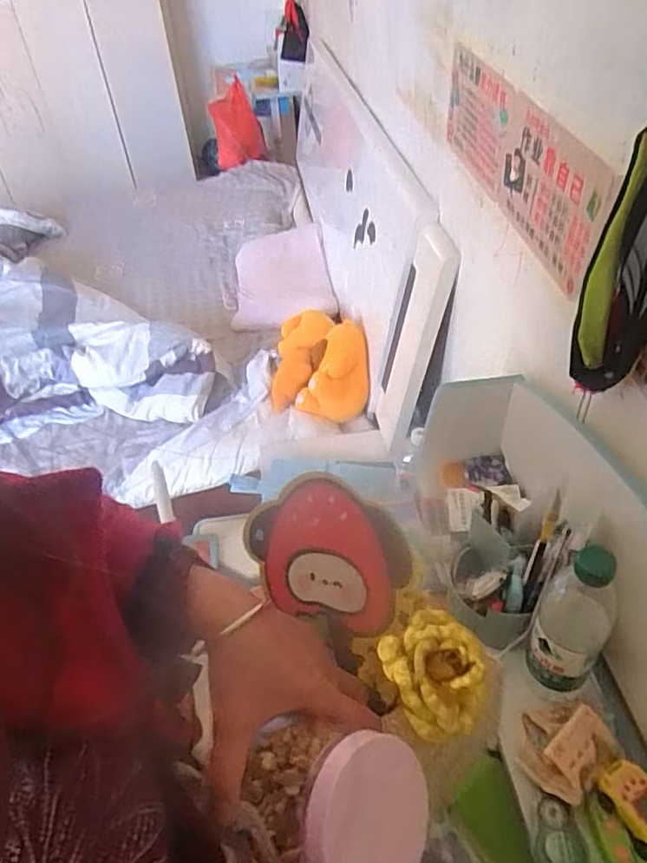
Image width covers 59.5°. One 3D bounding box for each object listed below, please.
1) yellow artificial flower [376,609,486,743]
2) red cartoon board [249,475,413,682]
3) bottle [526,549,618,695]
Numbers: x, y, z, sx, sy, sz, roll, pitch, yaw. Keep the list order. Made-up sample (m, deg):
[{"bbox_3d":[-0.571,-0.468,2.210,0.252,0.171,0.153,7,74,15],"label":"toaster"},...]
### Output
[{"bbox_3d":[0.072,0.154,0.361,0.061,0.034,0.065,-3,44,2],"label":"yellow artificial flower"},{"bbox_3d":[-0.003,0.095,0.441,0.141,0.124,0.008,34,25,31],"label":"red cartoon board"},{"bbox_3d":[0.237,0.176,0.536,0.064,0.181,0.059,23,50,26],"label":"bottle"}]

